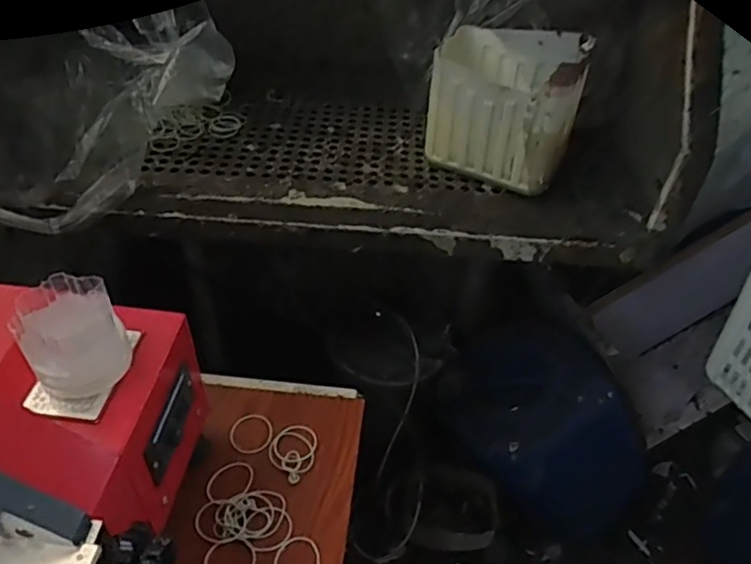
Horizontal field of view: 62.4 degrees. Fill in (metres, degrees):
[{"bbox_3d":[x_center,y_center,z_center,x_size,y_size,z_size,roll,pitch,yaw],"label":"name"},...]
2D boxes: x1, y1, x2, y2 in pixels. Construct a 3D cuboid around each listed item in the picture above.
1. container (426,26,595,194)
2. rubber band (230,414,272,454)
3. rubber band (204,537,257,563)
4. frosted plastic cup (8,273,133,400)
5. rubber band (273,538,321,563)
[{"bbox_3d":[0.181,-0.247,0.888,0.195,0.203,0.140,23,48,19],"label":"container"},{"bbox_3d":[-0.140,0.171,0.697,0.047,0.004,0.047,3,52,-3],"label":"rubber band"},{"bbox_3d":[-0.140,0.270,0.600,0.049,0.004,0.045,2,44,-2],"label":"rubber band"},{"bbox_3d":[-0.248,0.040,0.506,0.073,0.072,0.084,-24,50,-25],"label":"frosted plastic cup"},{"bbox_3d":[-0.076,0.272,0.602,0.046,0.004,0.048,2,44,-2],"label":"rubber band"}]

